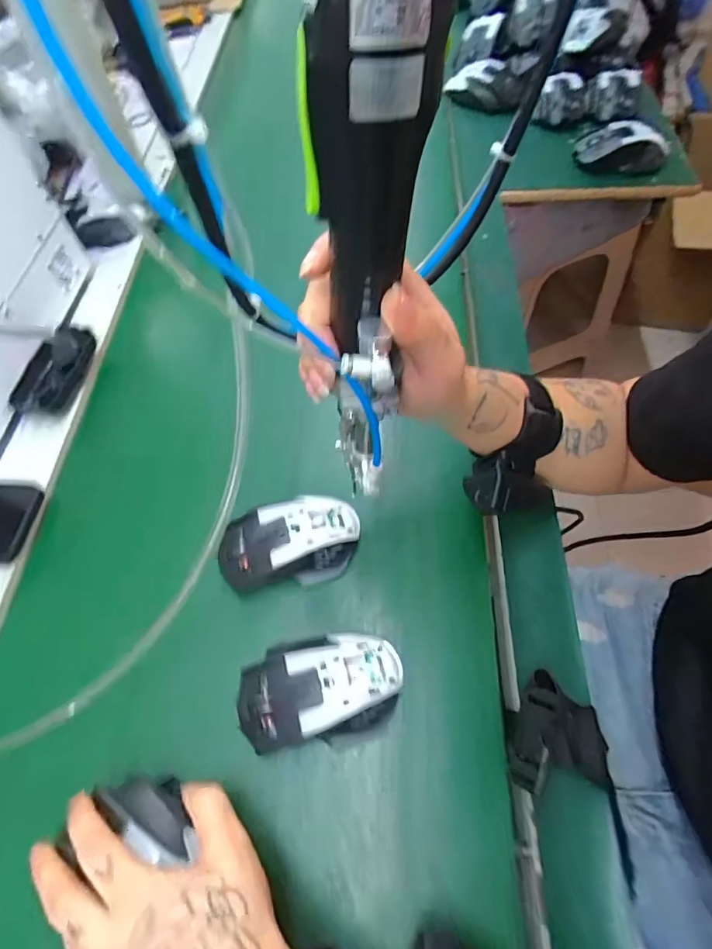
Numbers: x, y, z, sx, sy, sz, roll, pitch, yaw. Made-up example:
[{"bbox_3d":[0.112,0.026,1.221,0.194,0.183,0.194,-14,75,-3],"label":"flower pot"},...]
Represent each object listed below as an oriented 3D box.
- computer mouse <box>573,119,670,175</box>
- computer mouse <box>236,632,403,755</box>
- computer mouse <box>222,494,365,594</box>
[{"bbox_3d":[0.342,-0.423,0.656,0.117,0.030,0.072,-6,59,1],"label":"computer mouse"},{"bbox_3d":[-0.026,0.154,0.360,0.117,0.046,0.072,-9,59,-1],"label":"computer mouse"},{"bbox_3d":[-0.053,0.057,0.416,0.114,0.045,0.063,-17,59,-6],"label":"computer mouse"}]

